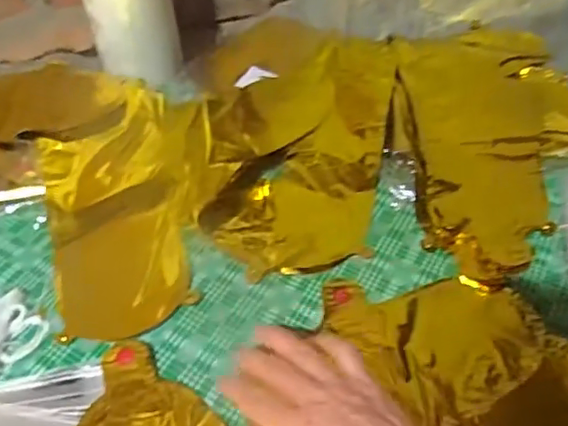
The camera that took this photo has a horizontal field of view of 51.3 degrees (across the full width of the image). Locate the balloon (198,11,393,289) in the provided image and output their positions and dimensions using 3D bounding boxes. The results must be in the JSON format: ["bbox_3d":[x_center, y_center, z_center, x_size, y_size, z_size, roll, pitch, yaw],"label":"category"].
[{"bbox_3d":[0.024,-0.108,0.681,0.215,0.018,0.414,-3,43,1],"label":"balloon"}]

